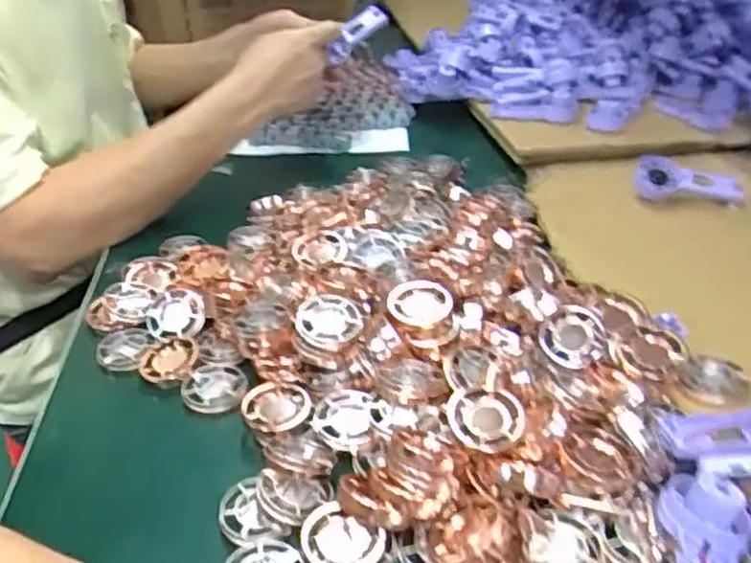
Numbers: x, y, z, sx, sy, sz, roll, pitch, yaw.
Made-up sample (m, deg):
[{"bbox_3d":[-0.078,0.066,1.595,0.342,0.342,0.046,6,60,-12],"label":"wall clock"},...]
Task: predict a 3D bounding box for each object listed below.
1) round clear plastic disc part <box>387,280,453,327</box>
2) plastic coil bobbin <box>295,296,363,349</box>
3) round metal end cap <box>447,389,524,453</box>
[{"bbox_3d":[0.029,0.013,0.448,0.038,0.011,0.034,16,36,25],"label":"round clear plastic disc part"},{"bbox_3d":[-0.028,0.023,0.438,0.039,0.009,0.038,0,32,0],"label":"plastic coil bobbin"},{"bbox_3d":[0.059,0.071,0.366,0.040,0.007,0.035,-5,32,-7],"label":"round metal end cap"}]

